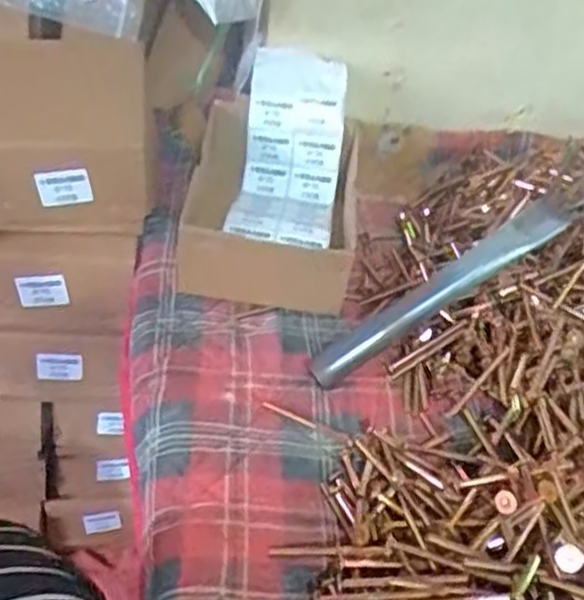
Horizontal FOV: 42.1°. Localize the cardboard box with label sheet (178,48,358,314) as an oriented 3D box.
[{"bbox_3d":[-0.013,-0.109,0.659,0.139,0.124,0.229,6,39,0],"label":"cardboard box with label sheet"}]

